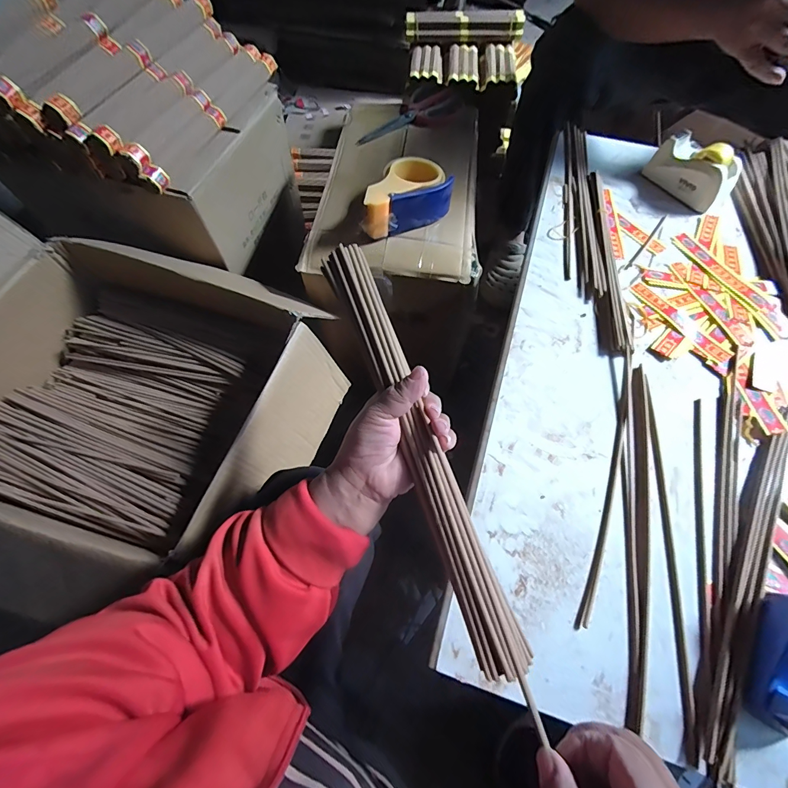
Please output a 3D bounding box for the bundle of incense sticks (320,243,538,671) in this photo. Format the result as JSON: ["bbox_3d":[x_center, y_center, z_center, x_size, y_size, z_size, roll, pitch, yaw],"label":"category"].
[{"bbox_3d":[0.017,0.028,0.307,0.036,0.024,0.352,-20,76,-8],"label":"bundle of incense sticks"}]

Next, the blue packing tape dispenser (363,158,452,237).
[{"bbox_3d":[0.012,-0.308,0.590,0.147,0.065,0.107,-20,67,-8],"label":"blue packing tape dispenser"}]

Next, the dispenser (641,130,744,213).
[{"bbox_3d":[0.441,-0.329,0.559,0.053,0.059,0.116,-32,69,-12],"label":"dispenser"}]

